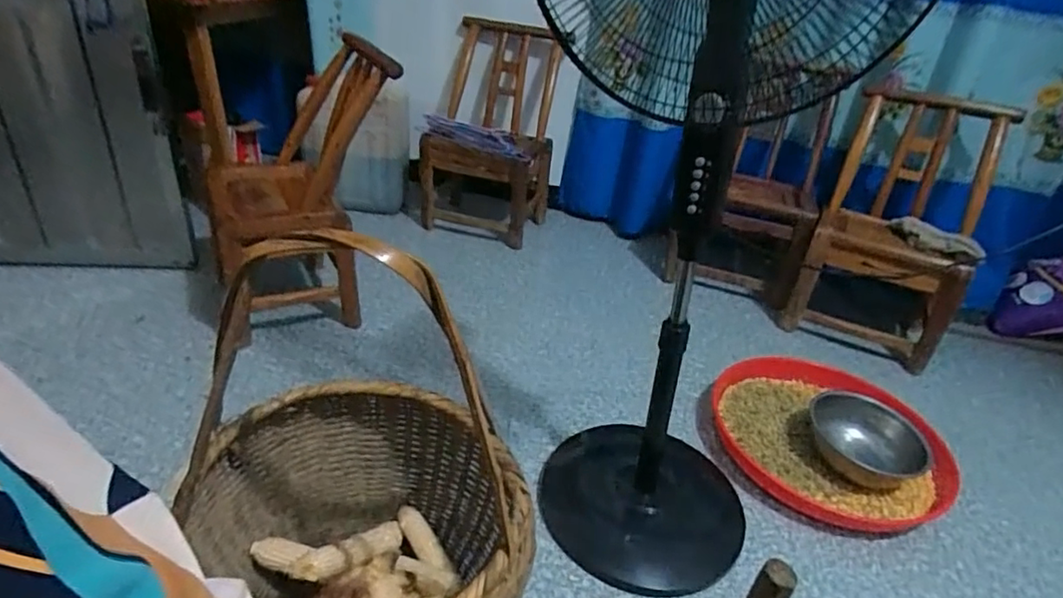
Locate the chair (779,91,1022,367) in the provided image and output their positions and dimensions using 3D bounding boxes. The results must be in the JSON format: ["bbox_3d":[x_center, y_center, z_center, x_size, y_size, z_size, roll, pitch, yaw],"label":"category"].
[{"bbox_3d":[0.971,-0.199,1.572,0.375,0.596,0.400,22,35,24],"label":"chair"}]

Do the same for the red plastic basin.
[{"bbox_3d":[0.600,0.263,1.217,0.397,0.095,0.435,5,32,-3],"label":"red plastic basin"}]

